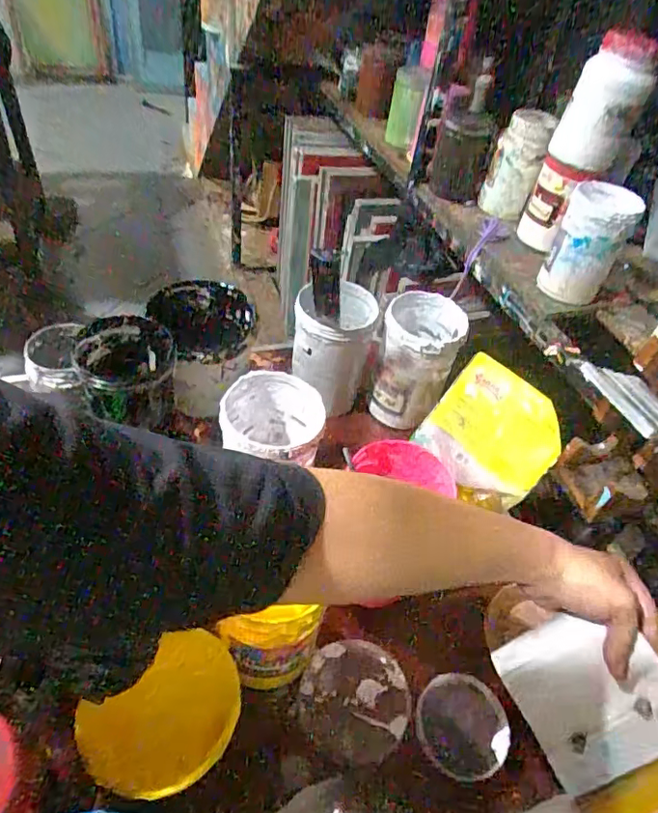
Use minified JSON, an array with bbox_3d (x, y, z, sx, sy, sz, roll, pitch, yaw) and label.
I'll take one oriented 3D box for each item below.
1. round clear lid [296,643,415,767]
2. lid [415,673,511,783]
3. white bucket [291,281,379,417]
[{"bbox_3d":[0.023,0.253,0.468,0.091,0.016,0.094,5,45,-5],"label":"round clear lid"},{"bbox_3d":[0.117,0.278,0.471,0.078,0.012,0.077,6,45,-5],"label":"lid"},{"bbox_3d":[0.003,-0.067,0.675,0.093,0.146,0.091,13,45,3],"label":"white bucket"}]

